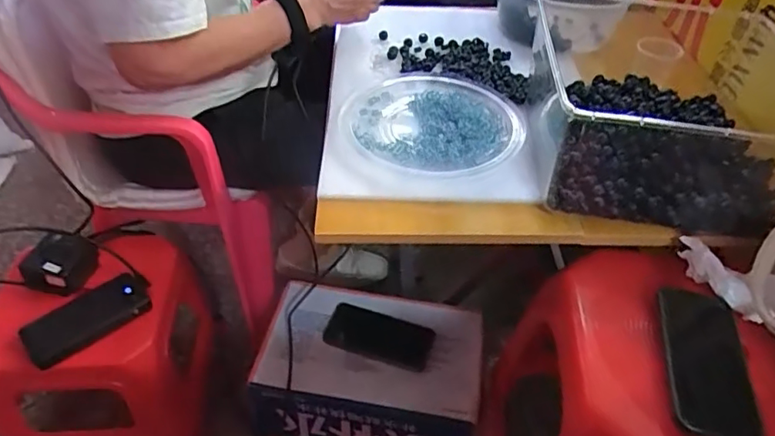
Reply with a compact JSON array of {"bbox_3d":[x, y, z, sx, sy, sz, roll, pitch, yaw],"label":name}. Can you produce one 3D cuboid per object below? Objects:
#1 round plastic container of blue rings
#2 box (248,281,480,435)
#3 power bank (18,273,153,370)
[{"bbox_3d":[0.058,-0.130,0.748,0.233,0.032,0.214,1,44,-1],"label":"round plastic container of blue rings"},{"bbox_3d":[-0.027,0.256,0.898,0.336,0.167,0.240,11,44,13],"label":"box"},{"bbox_3d":[-0.415,0.138,0.781,0.159,0.023,0.078,-29,52,-29],"label":"power bank"}]

